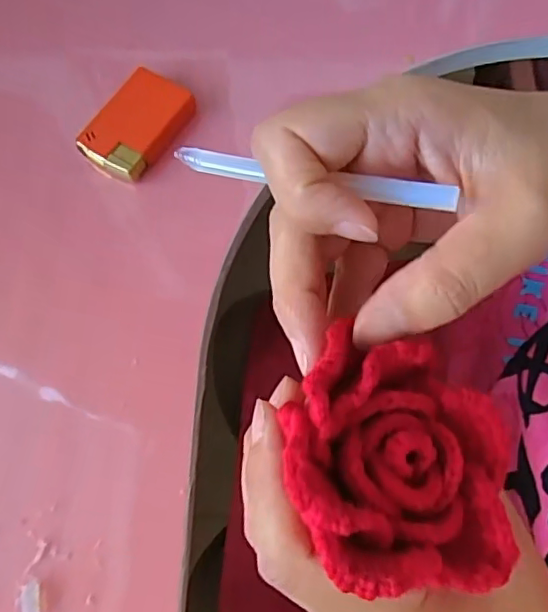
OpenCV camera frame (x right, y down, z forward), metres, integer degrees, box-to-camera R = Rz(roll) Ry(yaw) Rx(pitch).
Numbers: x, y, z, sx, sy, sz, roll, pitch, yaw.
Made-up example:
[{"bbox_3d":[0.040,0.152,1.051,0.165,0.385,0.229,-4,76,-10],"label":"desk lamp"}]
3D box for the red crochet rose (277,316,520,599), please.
[{"bbox_3d":[0.035,0.047,0.177,0.073,0.036,0.064,15,69,-11],"label":"red crochet rose"}]

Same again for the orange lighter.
[{"bbox_3d":[-0.073,-0.095,0.310,0.040,0.009,0.059,33,76,13],"label":"orange lighter"}]

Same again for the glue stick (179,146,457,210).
[{"bbox_3d":[0.010,-0.040,0.183,0.090,0.004,0.007,12,72,19],"label":"glue stick"}]

